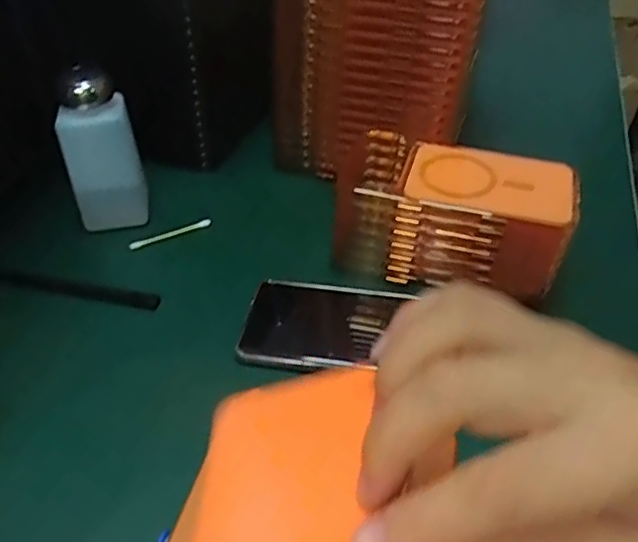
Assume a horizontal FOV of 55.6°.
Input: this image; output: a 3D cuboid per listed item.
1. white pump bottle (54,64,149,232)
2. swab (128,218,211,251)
[{"bbox_3d":[-0.176,-0.095,0.491,0.057,0.122,0.050,-12,44,-14],"label":"white pump bottle"},{"bbox_3d":[-0.125,-0.032,0.514,0.071,0.005,0.008,-18,45,-19],"label":"swab"}]

